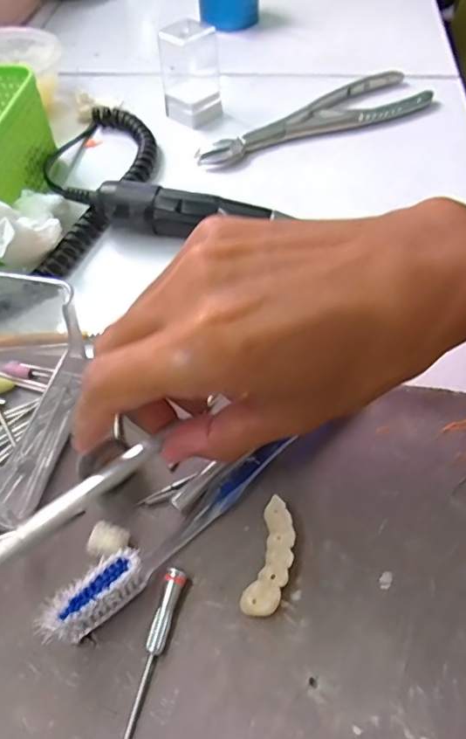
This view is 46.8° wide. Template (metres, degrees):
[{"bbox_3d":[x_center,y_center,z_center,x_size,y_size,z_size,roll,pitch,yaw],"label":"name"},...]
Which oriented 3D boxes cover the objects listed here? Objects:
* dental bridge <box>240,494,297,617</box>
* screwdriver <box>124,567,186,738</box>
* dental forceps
[{"bbox_3d":[0.016,0.074,0.212,0.015,0.010,0.045,12,55,11],"label":"dental bridge"},{"bbox_3d":[-0.029,0.103,0.194,0.007,0.009,0.059,10,54,10],"label":"screwdriver"},{"bbox_3d":[0.065,-0.189,0.411,0.194,0.010,0.062,-25,56,-16],"label":"dental forceps"}]

